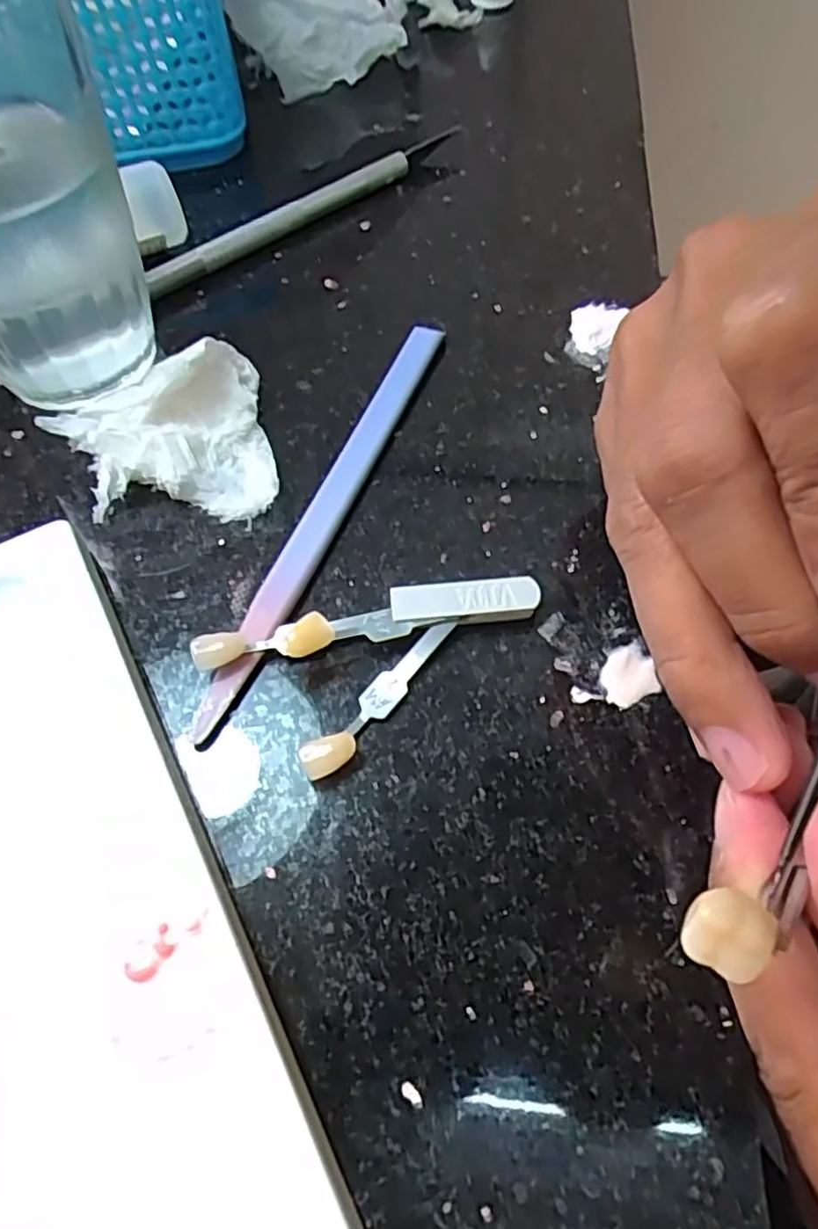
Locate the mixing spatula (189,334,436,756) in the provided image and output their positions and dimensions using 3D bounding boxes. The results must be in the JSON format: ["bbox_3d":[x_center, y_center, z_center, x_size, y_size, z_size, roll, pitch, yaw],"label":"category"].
[{"bbox_3d":[-0.019,-0.029,0.177,0.009,0.007,0.134,18,61,12],"label":"mixing spatula"}]

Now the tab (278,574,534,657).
[{"bbox_3d":[0.001,0.001,0.158,0.056,0.008,0.012,-12,59,-5],"label":"tab"}]

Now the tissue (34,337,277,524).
[{"bbox_3d":[-0.065,-0.047,0.179,0.055,0.022,0.048,-13,60,-6],"label":"tissue"}]

